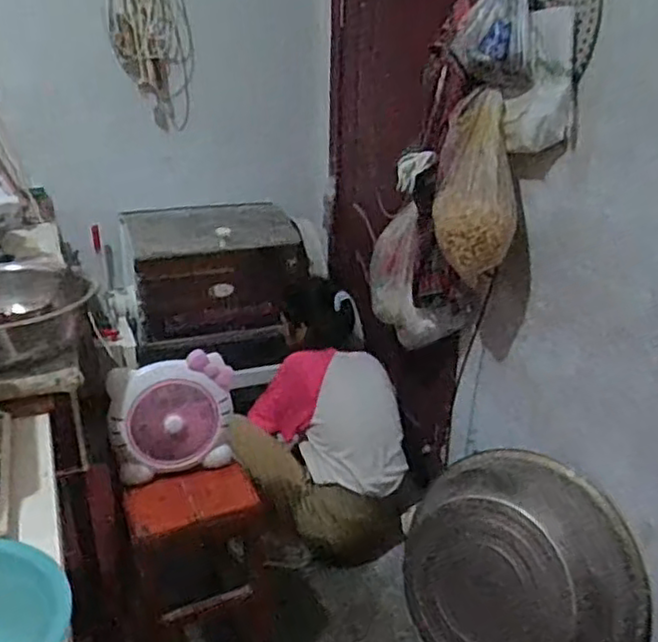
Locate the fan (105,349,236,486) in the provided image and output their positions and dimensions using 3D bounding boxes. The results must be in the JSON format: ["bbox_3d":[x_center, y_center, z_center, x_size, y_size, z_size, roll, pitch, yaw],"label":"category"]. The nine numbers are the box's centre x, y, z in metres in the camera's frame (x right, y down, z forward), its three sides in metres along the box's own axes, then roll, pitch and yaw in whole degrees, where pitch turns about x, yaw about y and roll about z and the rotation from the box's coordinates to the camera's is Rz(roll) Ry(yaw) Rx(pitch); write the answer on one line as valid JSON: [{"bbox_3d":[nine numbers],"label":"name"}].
[{"bbox_3d":[-0.331,0.205,1.460,0.258,0.232,0.084,-8,25,-19],"label":"fan"}]

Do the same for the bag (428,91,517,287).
[{"bbox_3d":[0.337,-0.300,1.534,0.187,0.418,0.162,2,-6,3],"label":"bag"}]

